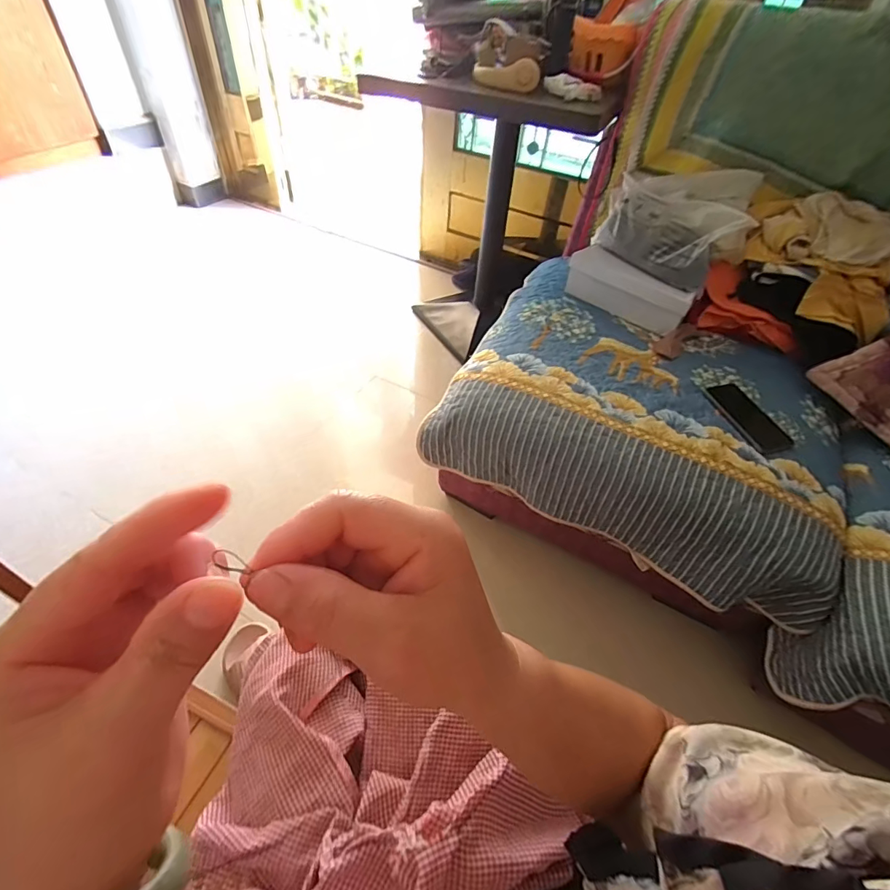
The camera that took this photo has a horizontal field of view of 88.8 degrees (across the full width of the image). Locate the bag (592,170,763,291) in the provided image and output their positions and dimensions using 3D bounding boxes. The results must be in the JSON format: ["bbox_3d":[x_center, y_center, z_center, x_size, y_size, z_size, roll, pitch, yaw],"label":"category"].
[{"bbox_3d":[0.489,-0.485,0.969,0.298,0.163,0.181,37,54,25],"label":"bag"}]

